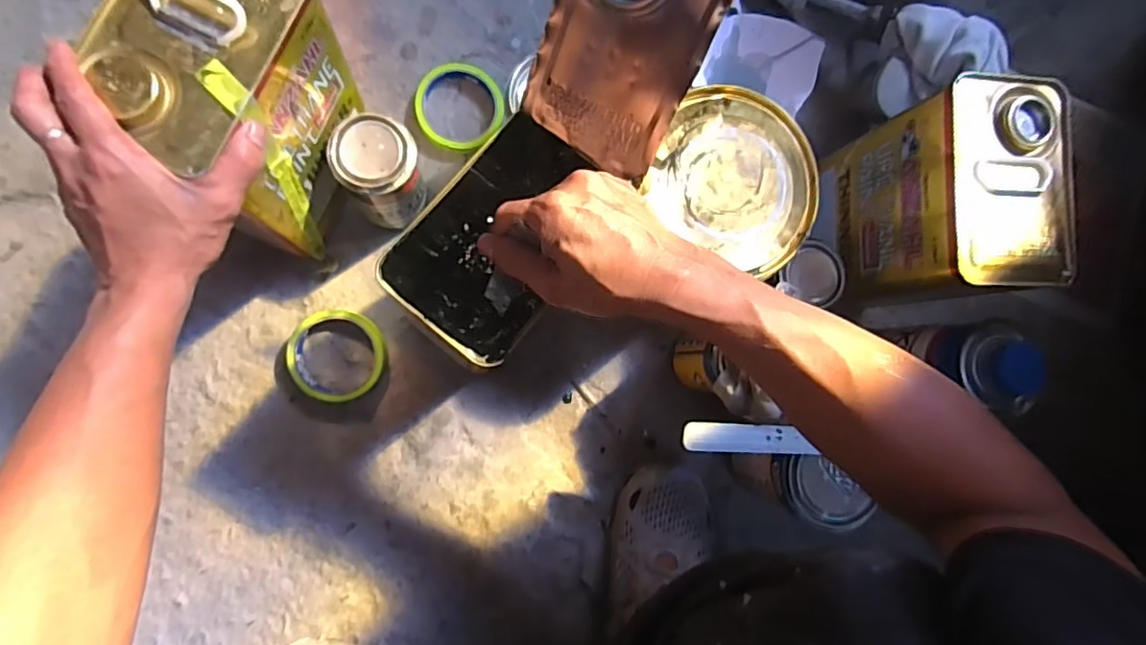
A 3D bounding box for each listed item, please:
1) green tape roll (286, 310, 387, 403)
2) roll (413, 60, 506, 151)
[{"bbox_3d":[-0.243,0.035,0.590,0.094,0.030,0.091,1,85,-7],"label":"green tape roll"},{"bbox_3d":[-0.125,-0.241,0.637,0.095,0.020,0.096,1,85,-7],"label":"roll"}]

